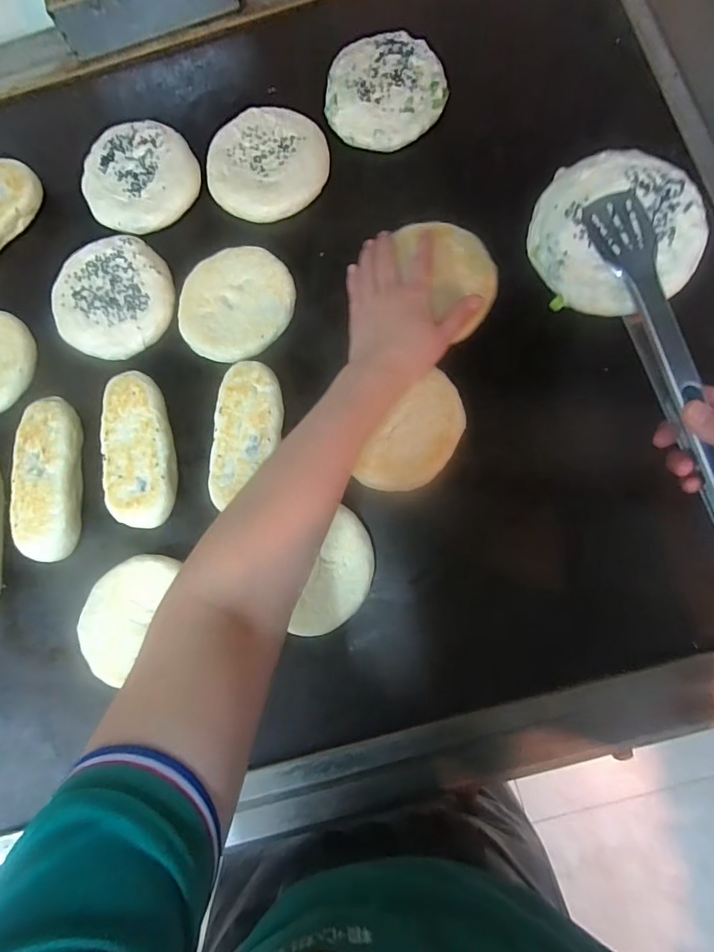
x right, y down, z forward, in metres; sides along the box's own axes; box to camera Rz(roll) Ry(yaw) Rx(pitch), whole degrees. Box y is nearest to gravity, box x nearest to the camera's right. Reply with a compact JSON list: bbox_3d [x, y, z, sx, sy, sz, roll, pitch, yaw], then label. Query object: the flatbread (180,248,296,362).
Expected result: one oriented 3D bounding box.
[{"bbox_3d":[-0.120,-0.168,0.475,0.107,0.020,0.115,-1,81,5],"label":"flatbread"}]

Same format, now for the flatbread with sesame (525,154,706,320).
[{"bbox_3d":[0.197,-0.185,0.368,0.120,0.027,0.118,-1,80,6],"label":"flatbread with sesame"}]

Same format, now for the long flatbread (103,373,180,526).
[{"bbox_3d":[-0.205,-0.024,0.454,0.061,0.031,0.143,-14,80,3],"label":"long flatbread"}]

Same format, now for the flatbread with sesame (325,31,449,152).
[{"bbox_3d":[0.030,-0.395,0.495,0.118,0.026,0.112,4,82,6],"label":"flatbread with sesame"}]

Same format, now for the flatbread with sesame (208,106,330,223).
[{"bbox_3d":[-0.094,-0.317,0.495,0.118,0.022,0.117,-1,81,5],"label":"flatbread with sesame"}]

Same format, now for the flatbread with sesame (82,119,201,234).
[{"bbox_3d":[-0.229,-0.315,0.504,0.116,0.021,0.119,-1,81,5],"label":"flatbread with sesame"}]

